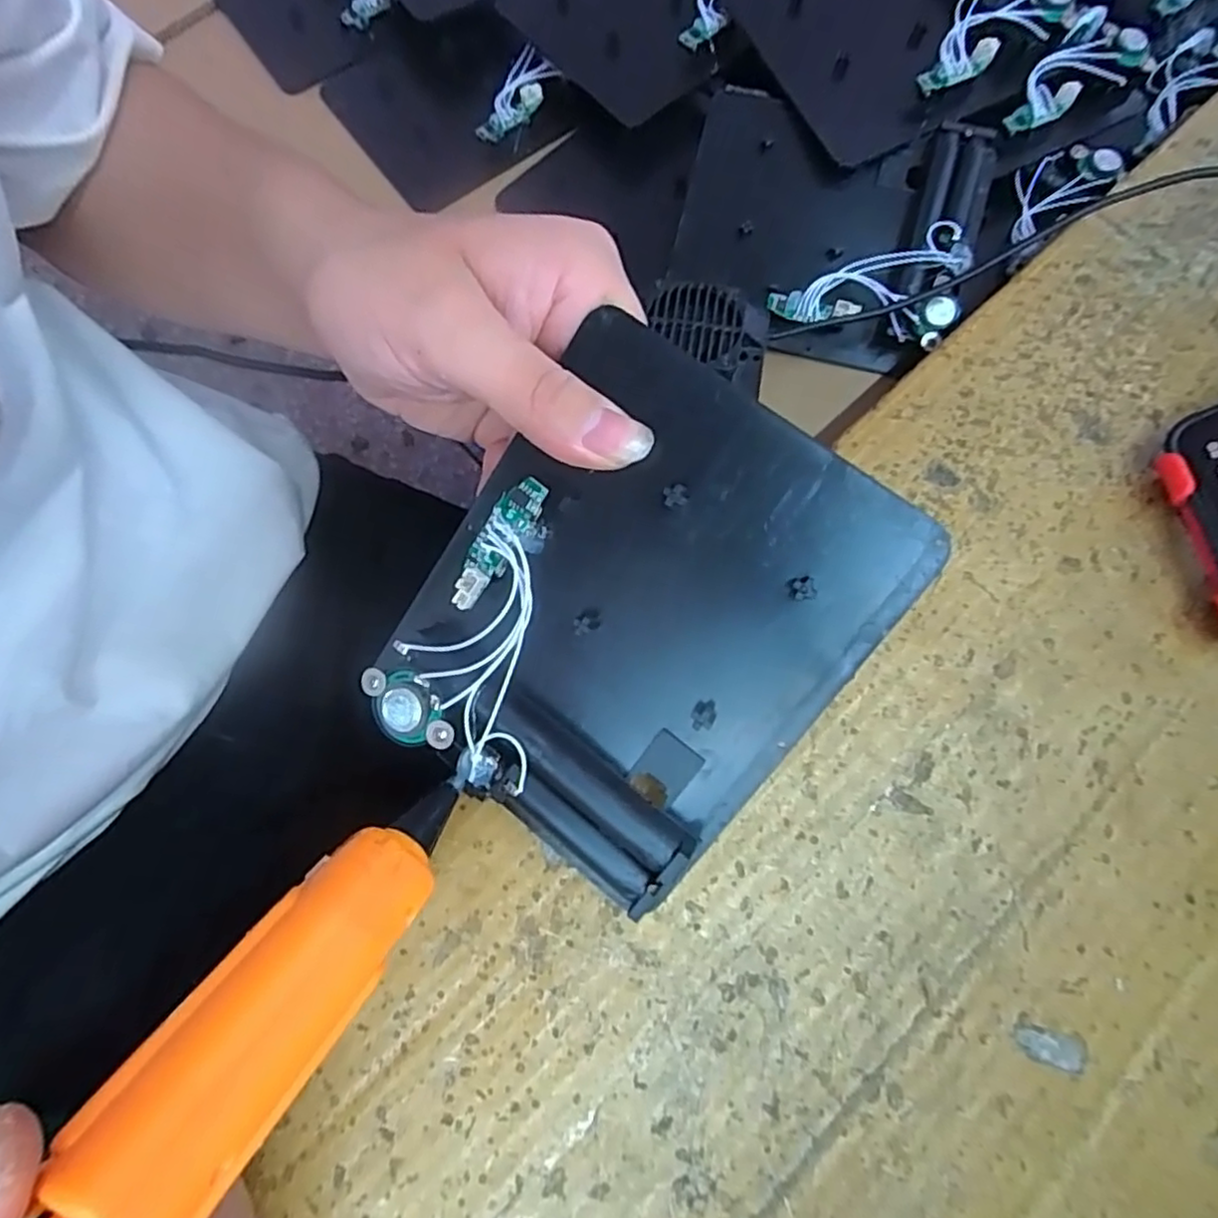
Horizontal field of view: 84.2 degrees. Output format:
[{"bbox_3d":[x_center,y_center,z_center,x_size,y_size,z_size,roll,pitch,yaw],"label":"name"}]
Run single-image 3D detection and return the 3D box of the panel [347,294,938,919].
[{"bbox_3d":[0.006,0.004,0.181,0.104,0.015,0.127,36,99,4],"label":"panel"}]

